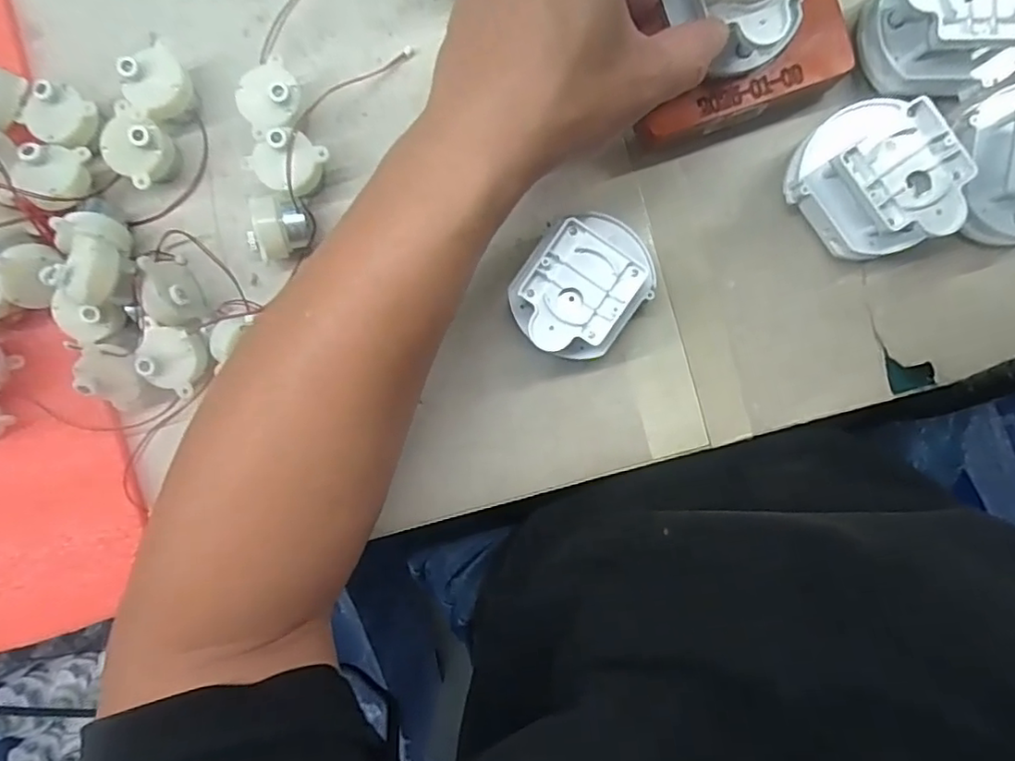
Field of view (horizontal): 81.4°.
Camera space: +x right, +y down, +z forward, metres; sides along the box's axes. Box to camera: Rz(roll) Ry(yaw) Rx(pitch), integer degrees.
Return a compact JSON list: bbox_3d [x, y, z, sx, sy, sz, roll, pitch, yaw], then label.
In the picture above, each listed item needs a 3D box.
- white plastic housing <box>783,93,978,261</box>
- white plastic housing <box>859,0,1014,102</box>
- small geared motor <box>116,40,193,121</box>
[{"bbox_3d":[0.171,-0.093,0.279,0.052,0.051,0.069,-37,89,4],"label":"white plastic housing"},{"bbox_3d":[0.202,-0.162,0.273,0.055,0.051,0.061,-19,91,4],"label":"white plastic housing"},{"bbox_3d":[-0.177,-0.151,0.303,0.031,0.032,0.026,-45,89,4],"label":"small geared motor"}]

